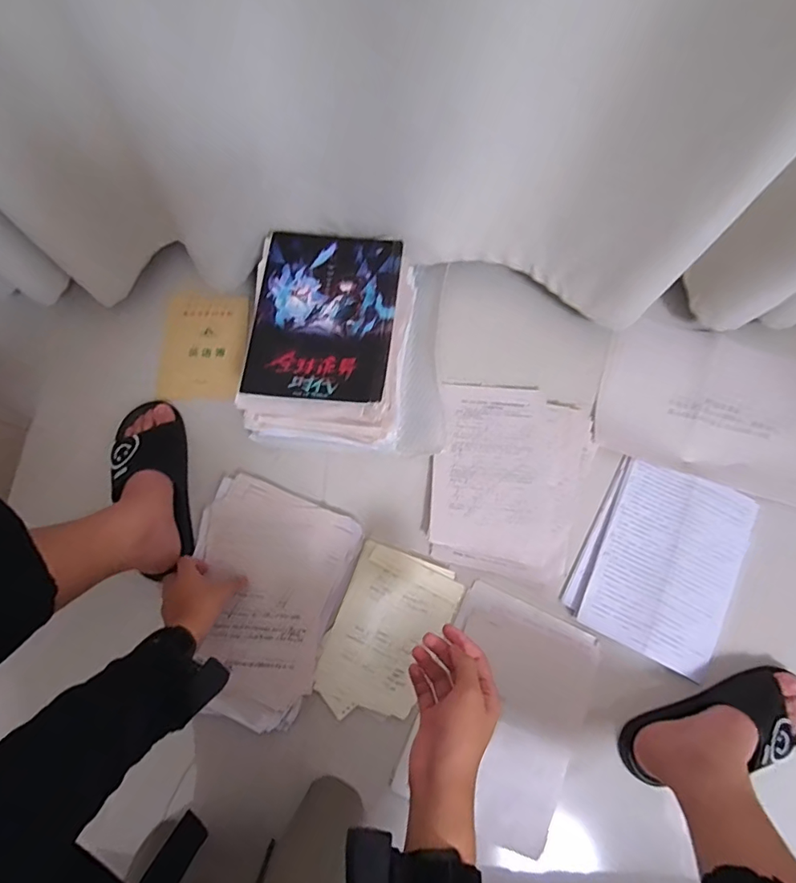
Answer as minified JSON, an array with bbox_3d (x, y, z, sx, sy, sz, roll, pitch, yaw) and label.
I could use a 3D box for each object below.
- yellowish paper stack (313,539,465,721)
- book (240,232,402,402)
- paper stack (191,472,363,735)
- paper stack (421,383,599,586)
[{"bbox_3d":[-0.016,0.278,0.688,0.152,0.014,0.227,22,76,5],"label":"yellowish paper stack"},{"bbox_3d":[-0.103,-0.177,0.663,0.190,0.018,0.246,6,76,1],"label":"book"},{"bbox_3d":[-0.202,0.220,0.684,0.228,0.031,0.301,18,76,4],"label":"paper stack"},{"bbox_3d":[0.169,0.053,0.736,0.230,0.019,0.290,13,76,3],"label":"paper stack"}]

